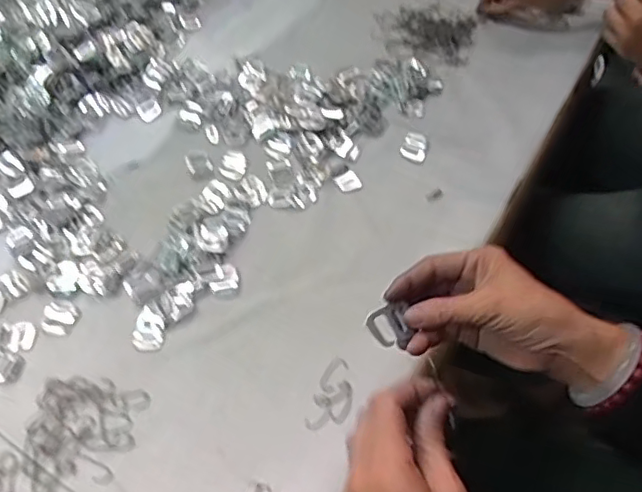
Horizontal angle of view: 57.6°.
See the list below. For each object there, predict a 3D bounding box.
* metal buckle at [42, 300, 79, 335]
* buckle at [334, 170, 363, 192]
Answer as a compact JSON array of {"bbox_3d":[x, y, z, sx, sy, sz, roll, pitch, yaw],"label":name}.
[{"bbox_3d":[-0.250,0.067,0.555,0.034,0.004,0.032,27,61,19],"label":"metal buckle"},{"bbox_3d":[0.030,-0.070,0.640,0.025,0.006,0.025,-31,60,-17],"label":"buckle"}]

